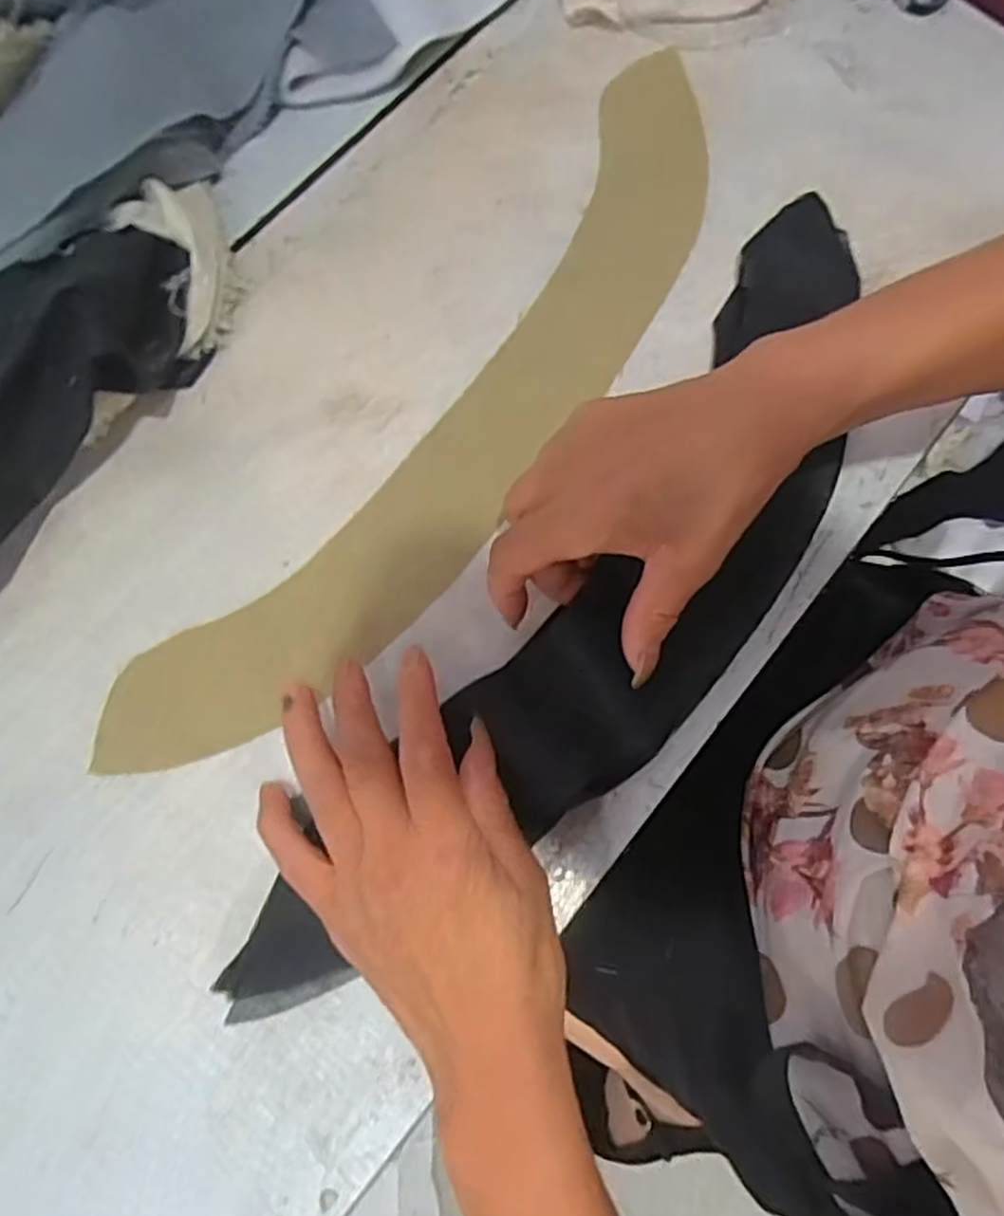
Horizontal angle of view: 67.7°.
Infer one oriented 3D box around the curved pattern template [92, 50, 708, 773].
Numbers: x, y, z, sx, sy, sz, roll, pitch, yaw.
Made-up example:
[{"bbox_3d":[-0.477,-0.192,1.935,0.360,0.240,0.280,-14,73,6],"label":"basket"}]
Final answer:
[{"bbox_3d":[-0.015,-0.101,0.366,0.093,0.005,0.449,34,78,9],"label":"curved pattern template"}]

